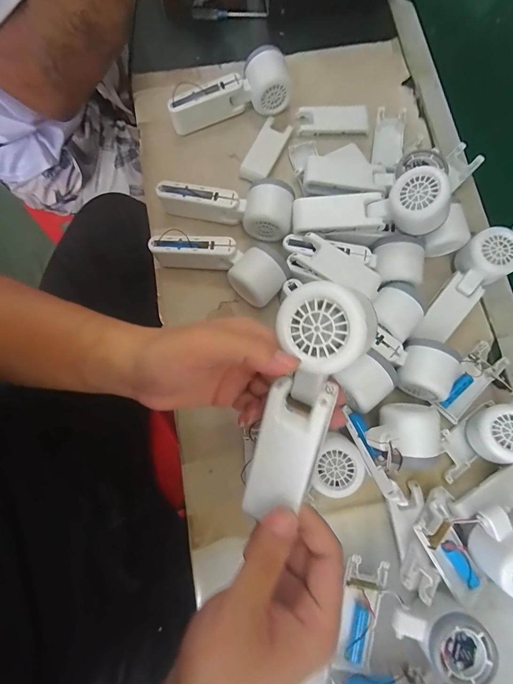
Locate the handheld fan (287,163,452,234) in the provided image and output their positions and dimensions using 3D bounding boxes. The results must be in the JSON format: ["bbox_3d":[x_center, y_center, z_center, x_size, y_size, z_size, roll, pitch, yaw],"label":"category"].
[{"bbox_3d":[0.126,-0.150,0.372,0.166,0.054,0.053,0,78,20],"label":"handheld fan"}]

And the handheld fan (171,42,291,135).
[{"bbox_3d":[-0.038,-0.336,0.438,0.160,0.055,0.050,-14,80,-3],"label":"handheld fan"}]

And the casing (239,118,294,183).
[{"bbox_3d":[0.012,-0.258,0.441,0.040,0.011,0.094,26,80,4],"label":"casing"}]

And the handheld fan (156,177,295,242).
[{"bbox_3d":[-0.040,-0.164,0.404,0.166,0.052,0.061,5,79,0],"label":"handheld fan"}]

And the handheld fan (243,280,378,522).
[{"bbox_3d":[0.027,0.038,0.211,0.052,0.039,0.150,18,95,3],"label":"handheld fan"}]

